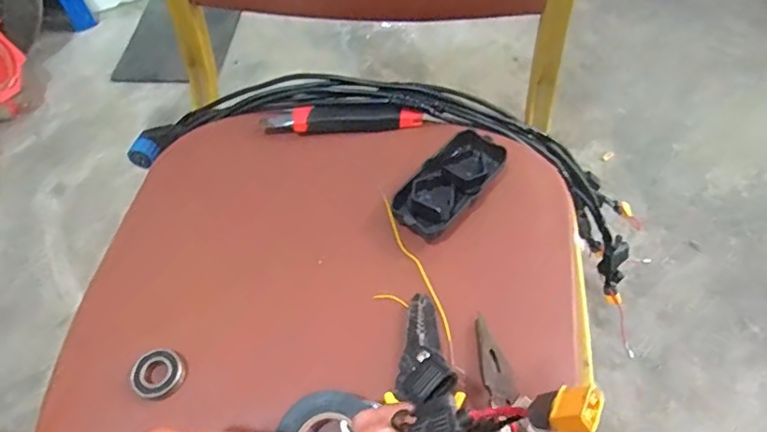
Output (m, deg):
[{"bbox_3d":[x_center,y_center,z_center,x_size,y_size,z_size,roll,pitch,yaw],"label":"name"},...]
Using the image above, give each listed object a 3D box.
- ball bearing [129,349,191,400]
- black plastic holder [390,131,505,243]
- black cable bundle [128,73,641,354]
[{"bbox_3d":[-0.158,0.111,0.376,0.036,0.012,0.032,-41,64,-21],"label":"ball bearing"},{"bbox_3d":[0.054,-0.026,0.446,0.047,0.025,0.112,38,67,24],"label":"black plastic holder"},{"bbox_3d":[0.028,-0.044,0.561,0.596,0.184,0.114,17,59,-4],"label":"black cable bundle"}]

